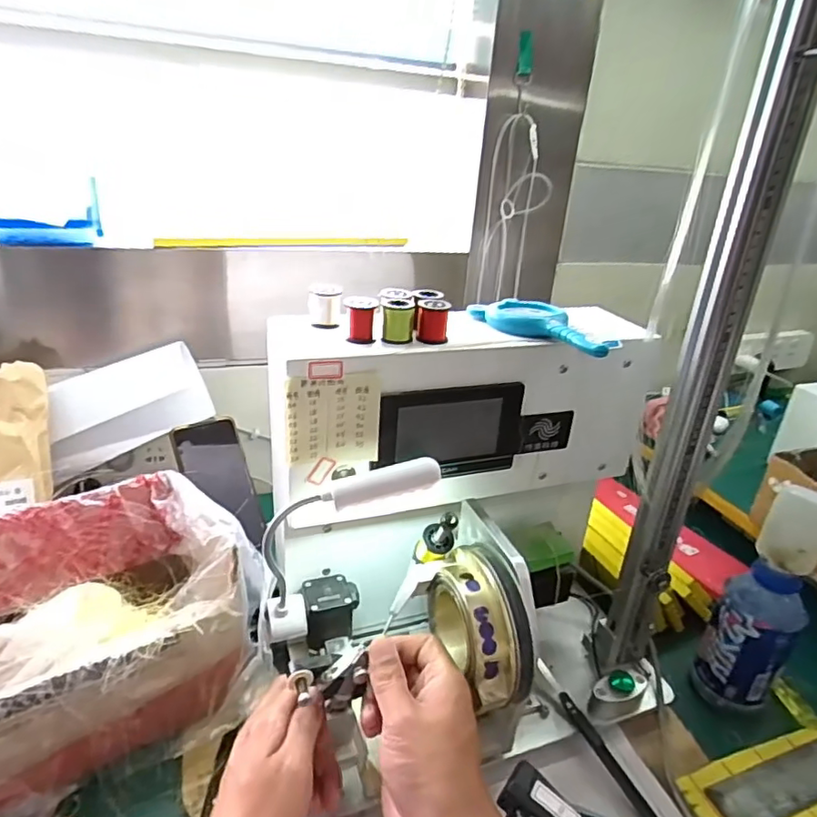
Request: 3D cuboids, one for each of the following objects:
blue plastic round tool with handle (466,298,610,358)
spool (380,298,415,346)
[{"bbox_3d":[0.125,-0.074,0.517,0.061,0.017,0.143,-16,32,-37],"label":"blue plastic round tool with handle"},{"bbox_3d":[-0.009,-0.073,0.477,0.026,0.035,0.025,2,25,-6],"label":"spool"}]

